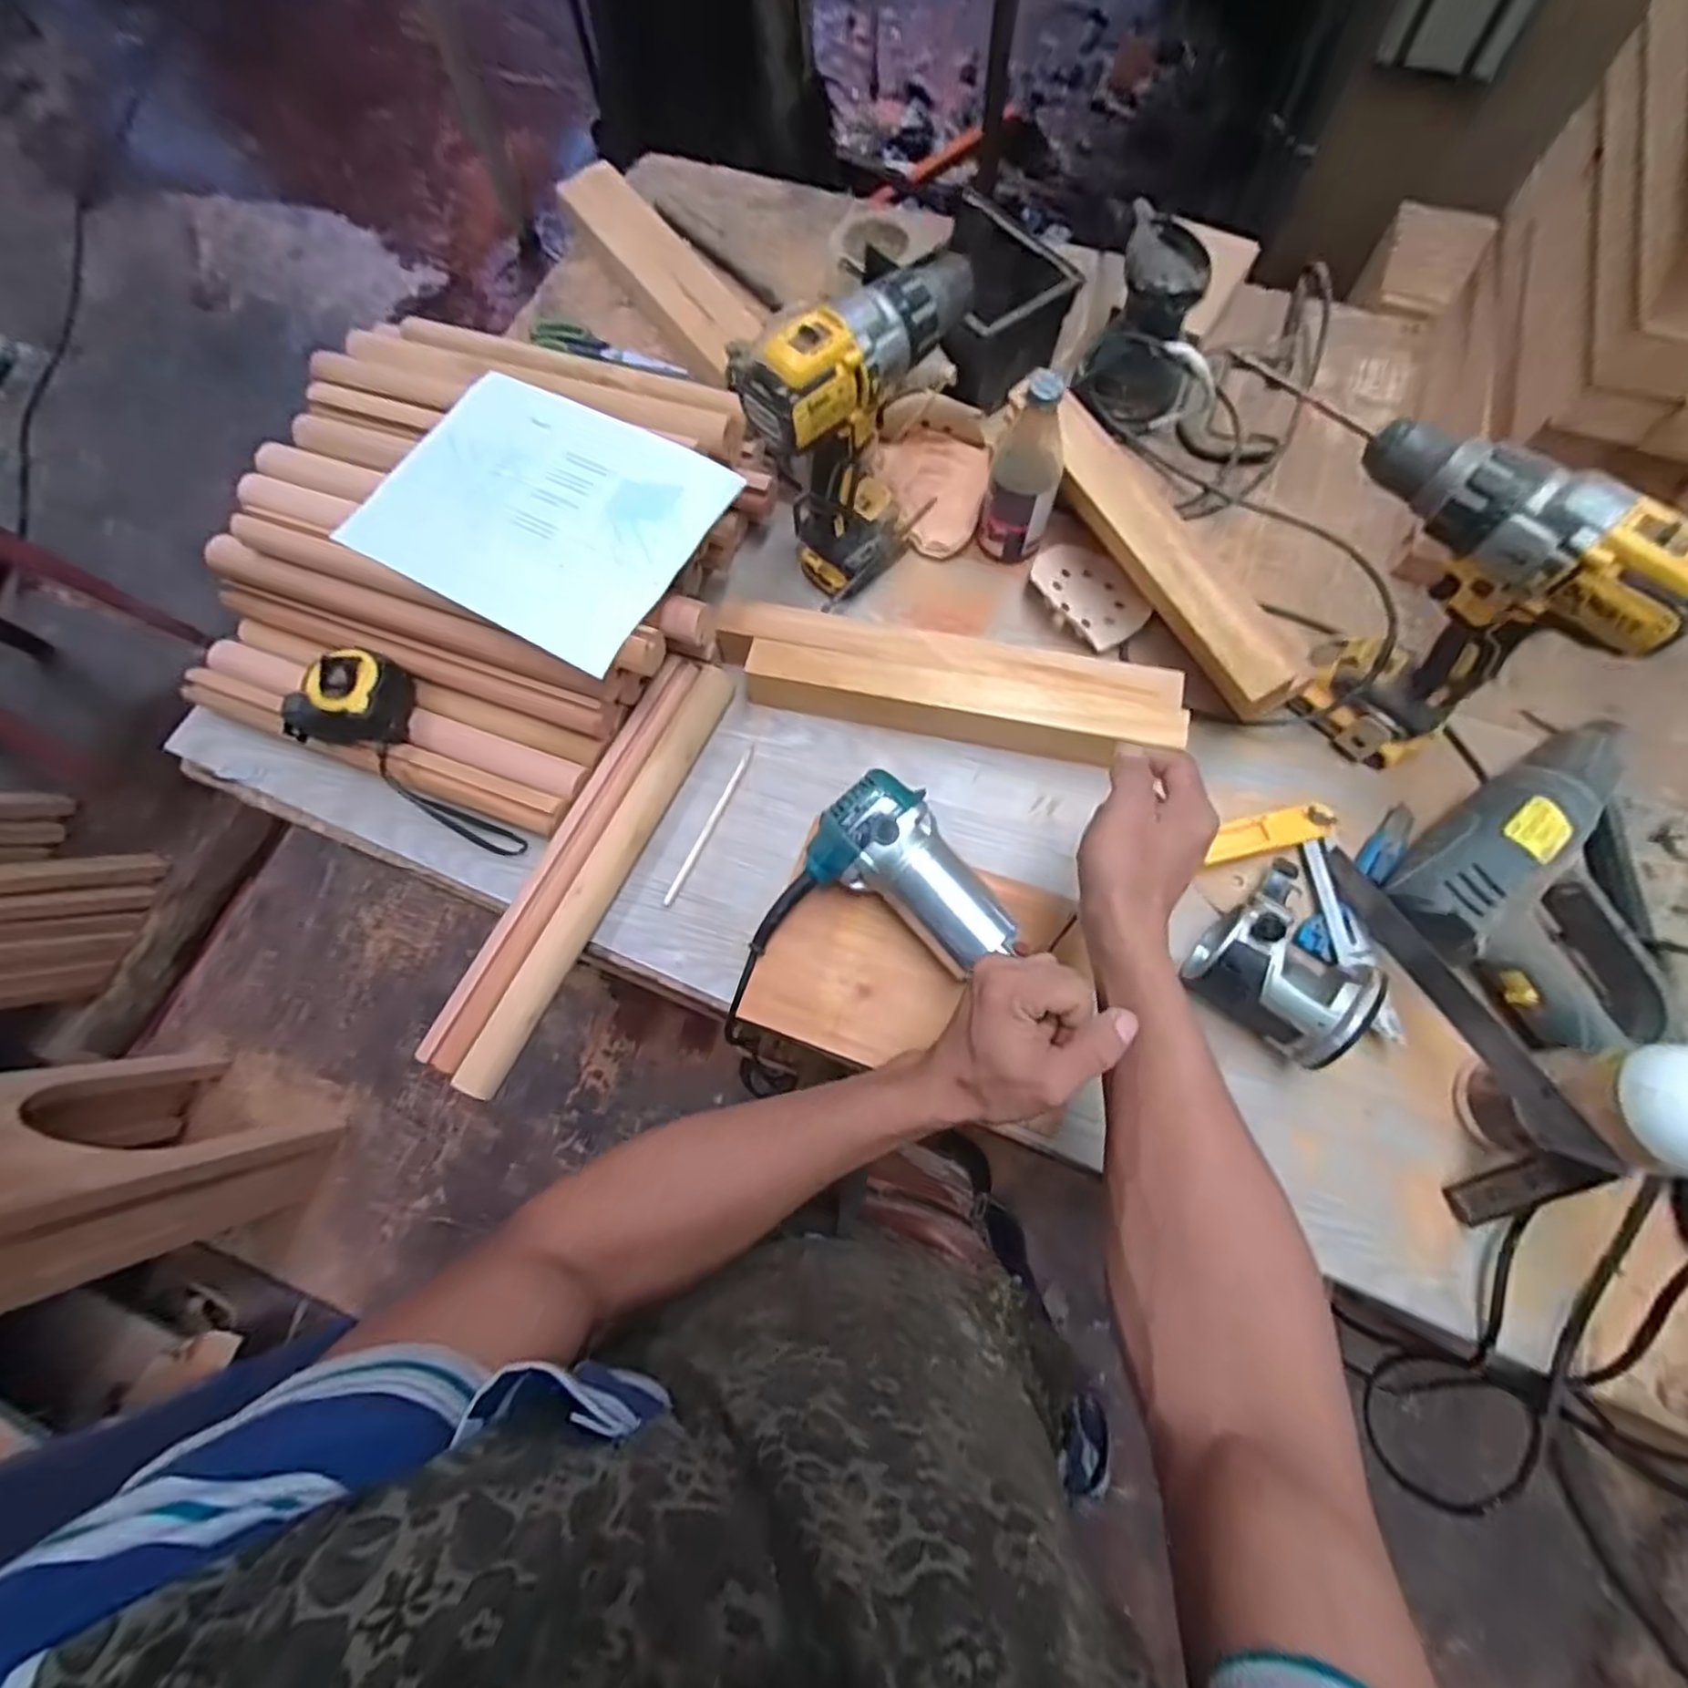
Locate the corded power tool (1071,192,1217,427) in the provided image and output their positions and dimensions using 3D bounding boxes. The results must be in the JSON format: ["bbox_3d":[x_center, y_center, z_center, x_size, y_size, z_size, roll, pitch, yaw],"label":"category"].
[{"bbox_3d":[0.312,-0.518,0.708,0.126,0.134,0.133,11,72,6],"label":"corded power tool"}]

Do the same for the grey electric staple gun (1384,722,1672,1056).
[{"bbox_3d":[0.543,0.039,0.532,0.242,0.076,0.188,-33,73,-9],"label":"grey electric staple gun"}]

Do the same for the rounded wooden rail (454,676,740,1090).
[{"bbox_3d":[-0.195,0.018,0.597,0.034,0.028,0.394,24,73,10],"label":"rounded wooden rail"}]

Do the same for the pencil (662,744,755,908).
[{"bbox_3d":[-0.116,-0.017,0.618,0.008,0.006,0.157,23,73,10],"label":"pencil"}]

